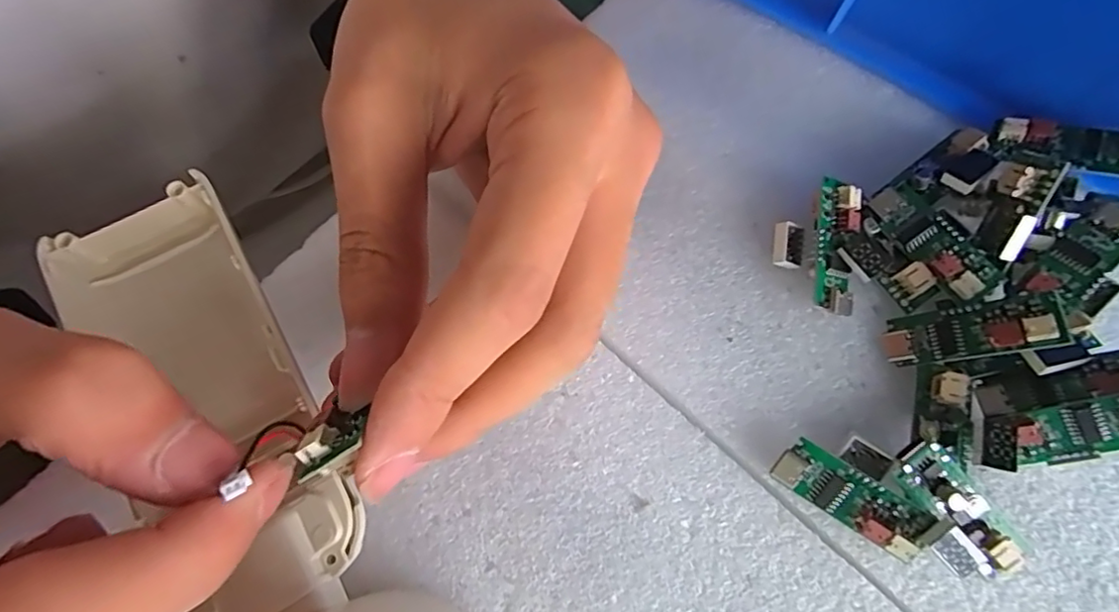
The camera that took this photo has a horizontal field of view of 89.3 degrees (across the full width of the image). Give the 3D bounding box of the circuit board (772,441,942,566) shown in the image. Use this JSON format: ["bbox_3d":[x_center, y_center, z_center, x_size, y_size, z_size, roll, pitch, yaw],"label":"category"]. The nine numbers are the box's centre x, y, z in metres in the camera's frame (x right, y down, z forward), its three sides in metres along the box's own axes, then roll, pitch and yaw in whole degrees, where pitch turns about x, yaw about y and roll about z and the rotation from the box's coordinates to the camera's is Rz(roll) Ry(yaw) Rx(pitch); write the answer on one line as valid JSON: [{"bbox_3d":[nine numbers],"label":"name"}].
[{"bbox_3d":[0.073,0.049,0.144,0.037,0.004,0.014,33,108,12],"label":"circuit board"}]

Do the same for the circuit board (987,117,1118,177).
[{"bbox_3d":[0.151,-0.048,0.168,0.038,0.008,0.012,22,74,27],"label":"circuit board"}]

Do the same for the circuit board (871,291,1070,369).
[{"bbox_3d":[0.109,0.006,0.152,0.040,0.007,0.015,-15,70,37],"label":"circuit board"}]

